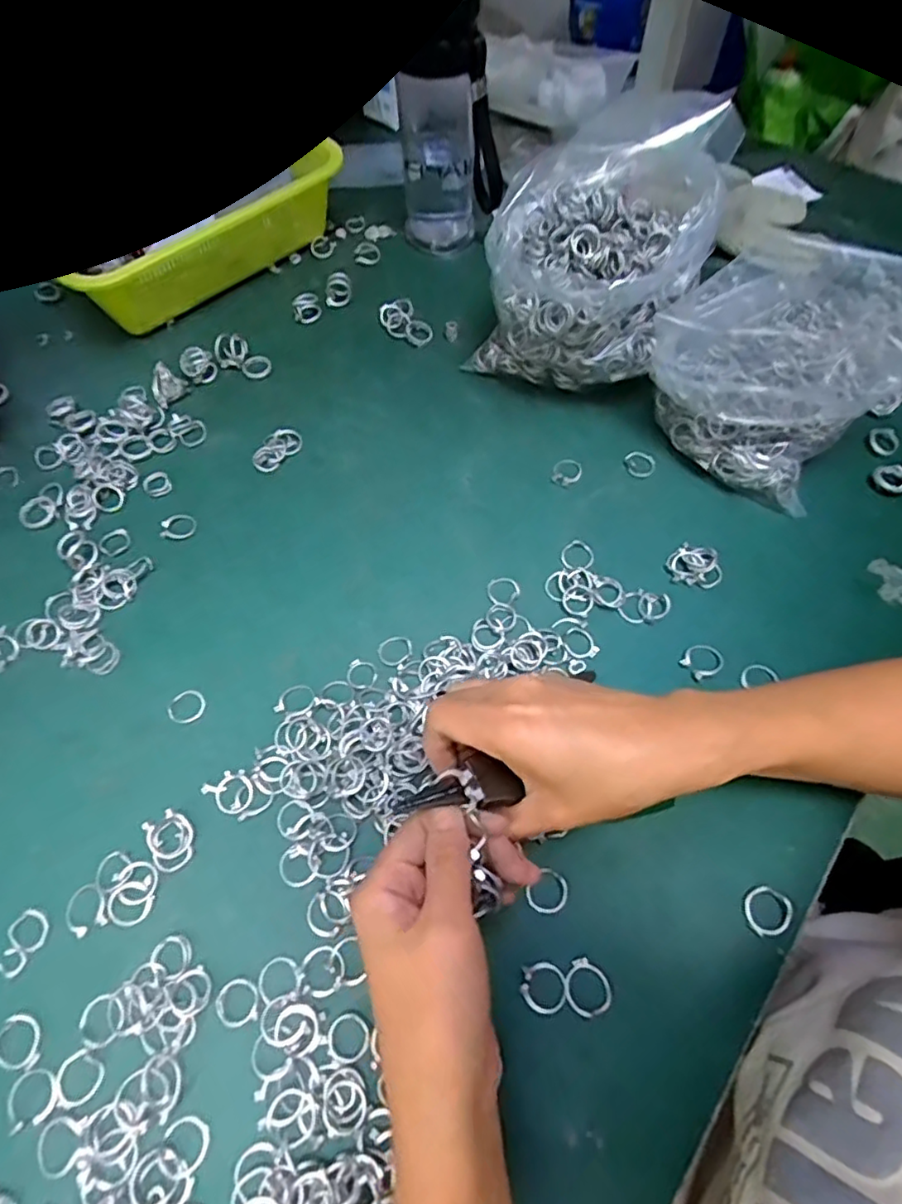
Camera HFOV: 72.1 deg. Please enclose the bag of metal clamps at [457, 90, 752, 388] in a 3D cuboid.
[{"bbox_3d":[0.107,-0.249,0.461,0.149,0.150,0.148,24,65,14],"label":"bag of metal clamps"}]

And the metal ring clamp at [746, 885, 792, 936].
[{"bbox_3d":[0.163,0.159,0.318,0.022,0.006,0.023,0,62,1],"label":"metal ring clamp"}]

